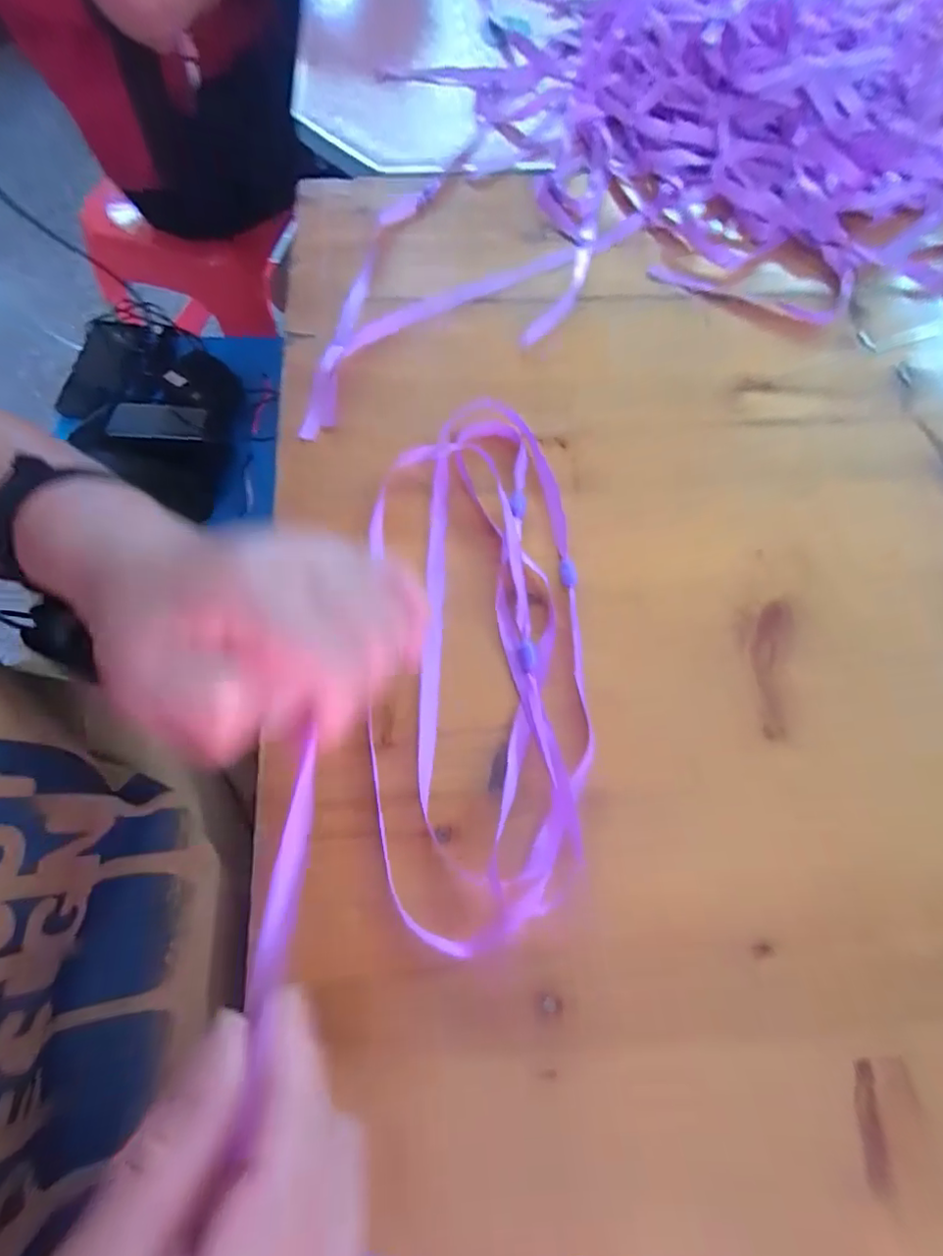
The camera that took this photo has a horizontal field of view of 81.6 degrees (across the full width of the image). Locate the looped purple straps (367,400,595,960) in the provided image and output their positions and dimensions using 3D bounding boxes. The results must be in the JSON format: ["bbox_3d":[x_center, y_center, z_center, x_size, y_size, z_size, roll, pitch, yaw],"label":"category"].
[{"bbox_3d":[0.002,0.006,0.286,0.109,0.015,0.282,-3,71,-2],"label":"looped purple straps"}]

